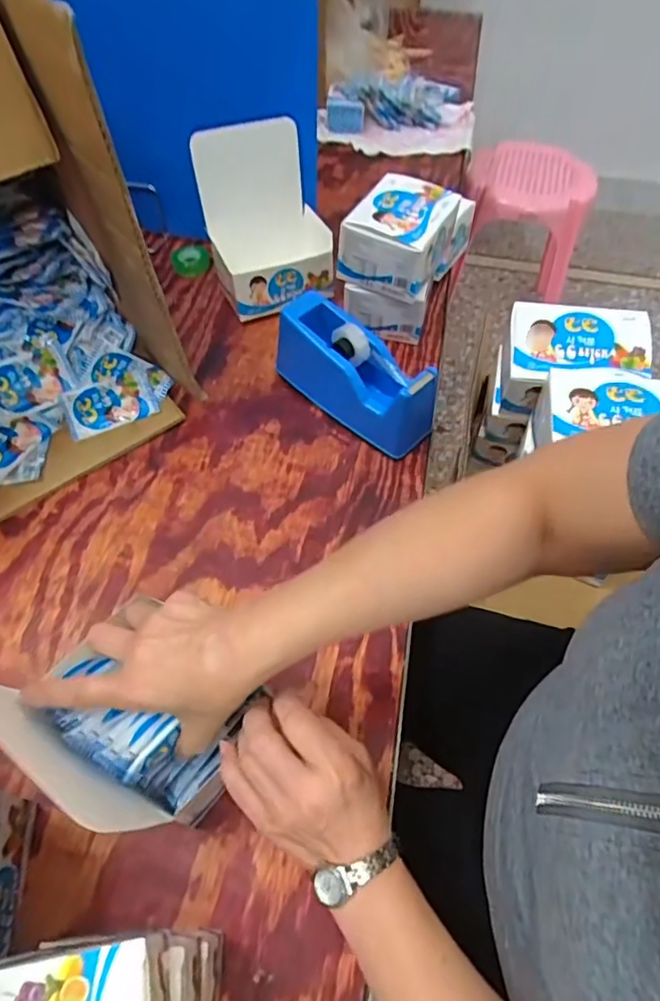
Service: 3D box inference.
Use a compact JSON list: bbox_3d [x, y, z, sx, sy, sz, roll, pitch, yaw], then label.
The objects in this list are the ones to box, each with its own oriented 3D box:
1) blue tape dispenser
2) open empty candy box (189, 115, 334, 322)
[{"bbox_3d":[0.027,-0.149,0.662,0.074,0.100,0.209,-38,65,-22],"label":"blue tape dispenser"},{"bbox_3d":[-0.085,-0.379,0.766,0.157,0.186,0.159,-16,59,-11],"label":"open empty candy box"}]

